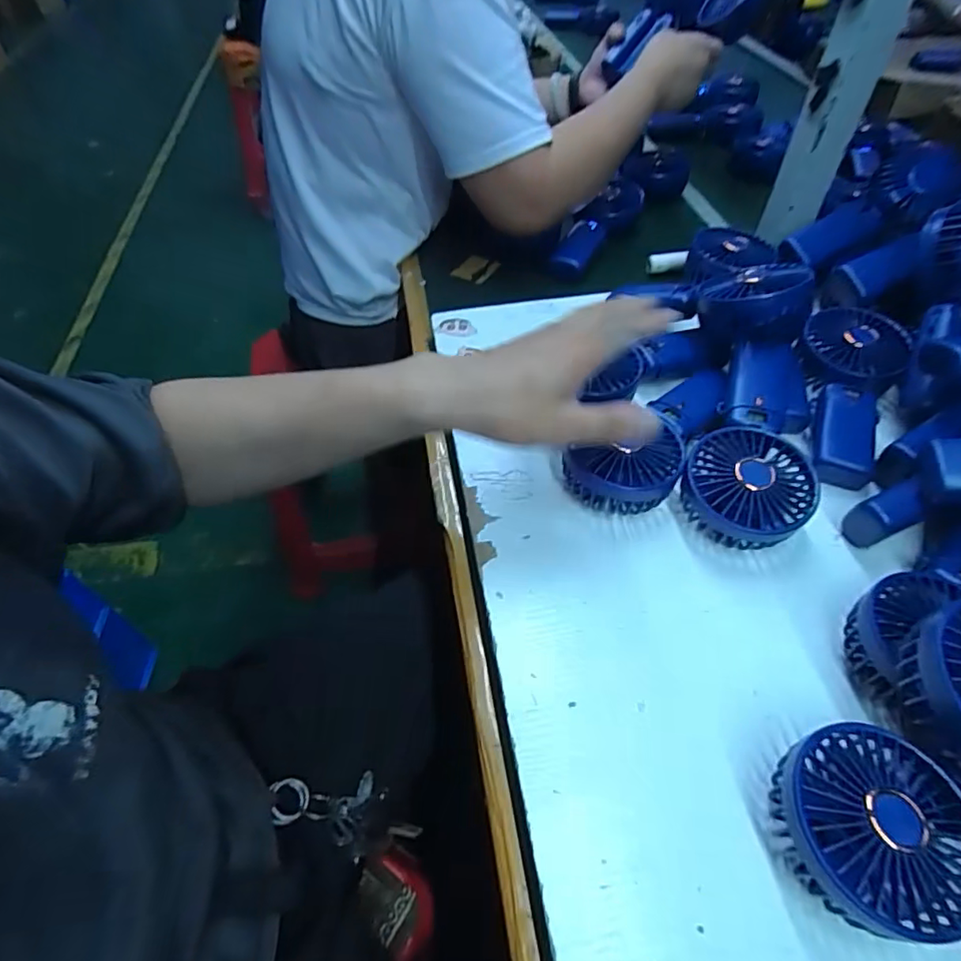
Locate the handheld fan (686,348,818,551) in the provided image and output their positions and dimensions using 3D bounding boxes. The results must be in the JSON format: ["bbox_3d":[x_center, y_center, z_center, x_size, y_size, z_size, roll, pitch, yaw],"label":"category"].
[{"bbox_3d":[0.209,-0.028,0.418,0.081,0.061,0.172,20,55,16],"label":"handheld fan"}]

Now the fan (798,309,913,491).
[{"bbox_3d":[0.302,-0.079,0.466,0.079,0.045,0.185,24,56,19],"label":"fan"}]

